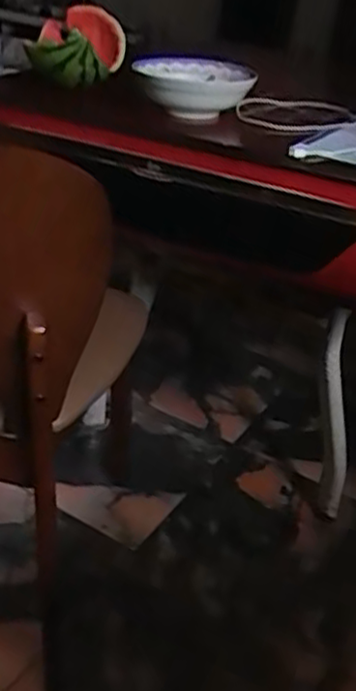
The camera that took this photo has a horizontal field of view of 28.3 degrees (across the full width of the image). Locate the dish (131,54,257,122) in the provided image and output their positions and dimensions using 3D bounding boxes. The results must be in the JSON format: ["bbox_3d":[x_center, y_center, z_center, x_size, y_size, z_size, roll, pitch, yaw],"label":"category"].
[{"bbox_3d":[0.025,-0.424,1.159,0.184,0.075,0.175,4,32,-3],"label":"dish"}]

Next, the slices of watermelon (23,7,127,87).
[{"bbox_3d":[-0.174,-0.512,1.207,0.156,0.106,0.165,3,32,-4],"label":"slices of watermelon"}]

